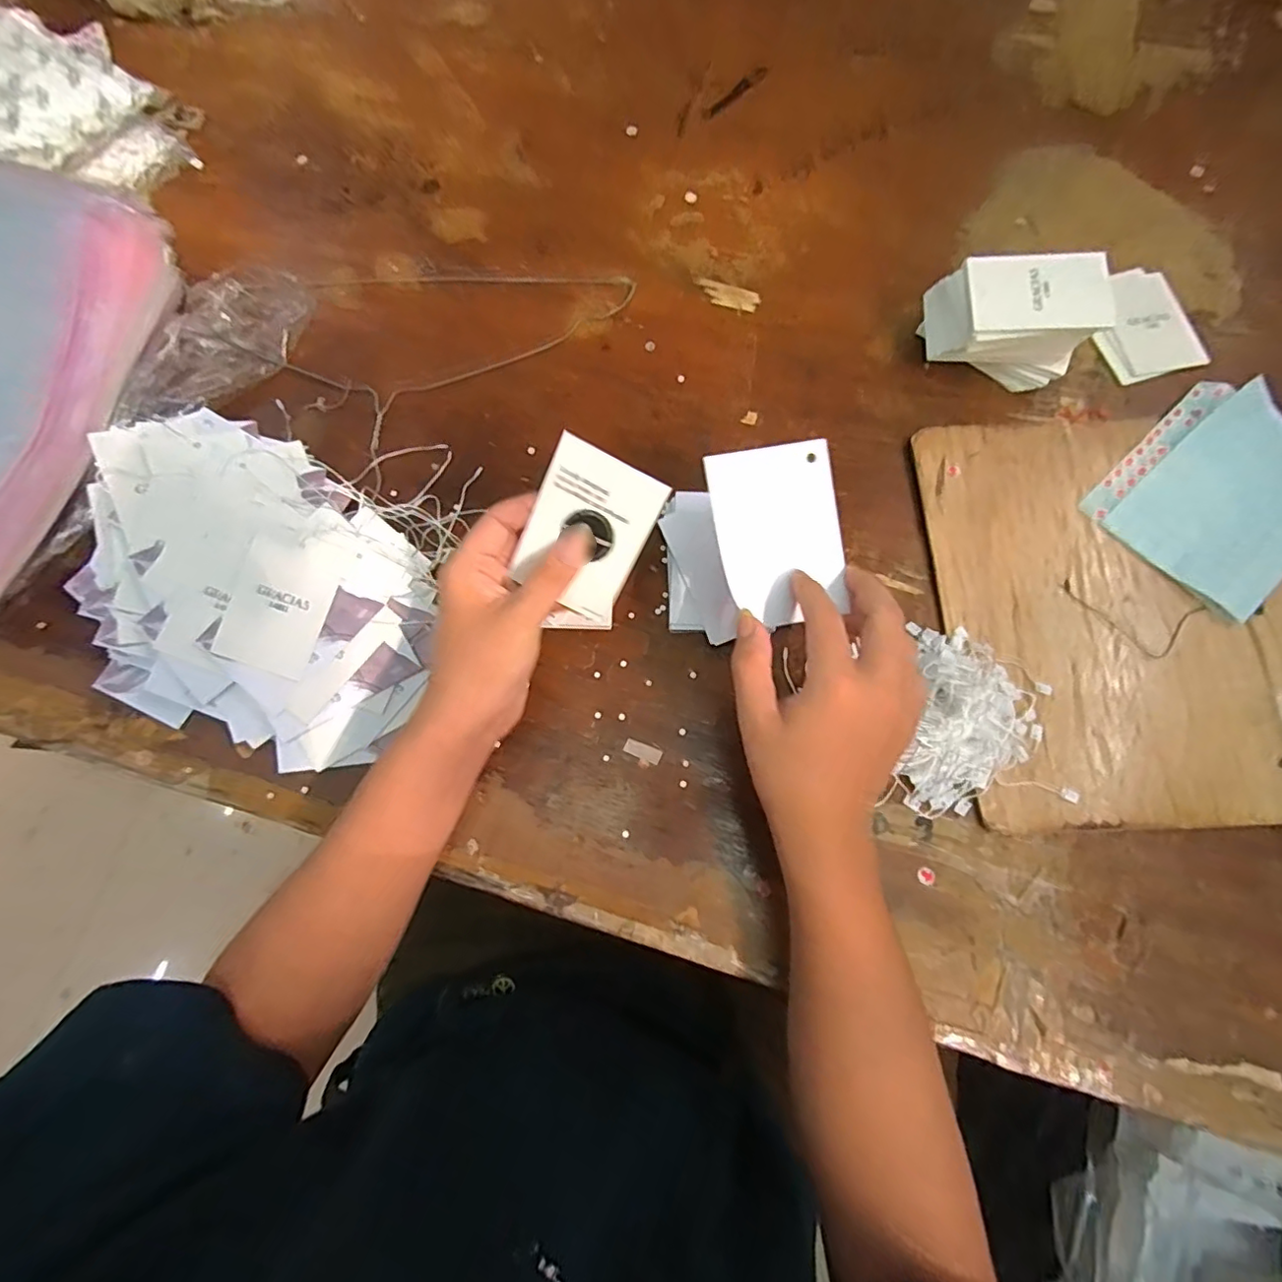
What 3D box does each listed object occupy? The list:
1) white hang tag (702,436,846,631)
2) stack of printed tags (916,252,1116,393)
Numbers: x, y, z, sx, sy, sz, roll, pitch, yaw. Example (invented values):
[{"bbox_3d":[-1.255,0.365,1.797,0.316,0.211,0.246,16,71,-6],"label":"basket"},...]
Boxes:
[{"bbox_3d":[0.079,-0.061,0.332,0.070,0.007,0.097,-10,93,-6],"label":"white hang tag"},{"bbox_3d":[0.267,-0.231,0.426,0.105,0.065,0.068,2,74,2],"label":"stack of printed tags"}]

